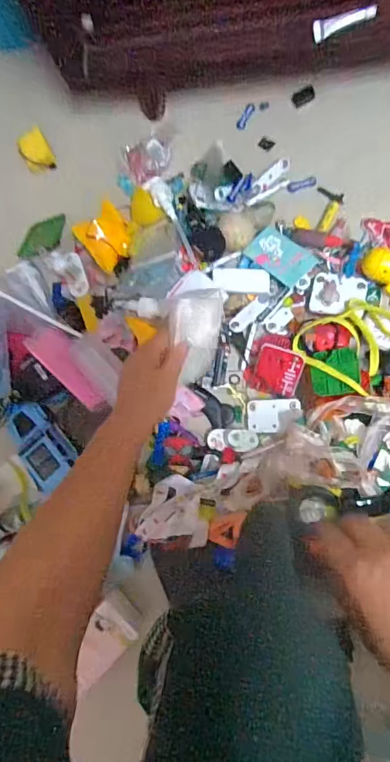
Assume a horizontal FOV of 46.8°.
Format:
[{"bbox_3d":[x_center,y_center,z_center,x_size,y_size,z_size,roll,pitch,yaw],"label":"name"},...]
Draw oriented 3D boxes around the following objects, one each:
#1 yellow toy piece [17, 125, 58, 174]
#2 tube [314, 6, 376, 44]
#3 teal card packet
[{"bbox_3d":[-0.264,-0.378,0.746,0.048,0.022,0.063,-36,119,-19],"label":"yellow toy piece"},{"bbox_3d":[0.189,-0.453,0.570,0.075,0.018,0.020,-6,86,9],"label":"tube"},{"bbox_3d":[0.123,-0.182,0.650,0.093,0.011,0.058,40,93,9],"label":"teal card packet"}]

